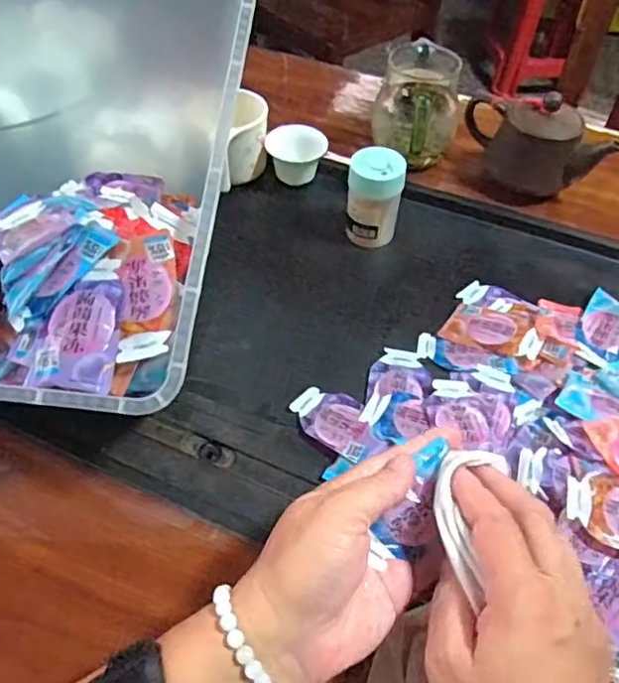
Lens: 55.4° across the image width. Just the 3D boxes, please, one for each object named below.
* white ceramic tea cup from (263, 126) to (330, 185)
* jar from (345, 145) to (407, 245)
[{"bbox_3d":[-0.013,-0.189,0.592,0.045,0.038,0.053,32,57,21],"label":"white ceramic tea cup"},{"bbox_3d":[0.058,-0.128,0.535,0.049,0.081,0.043,8,52,4],"label":"jar"}]

